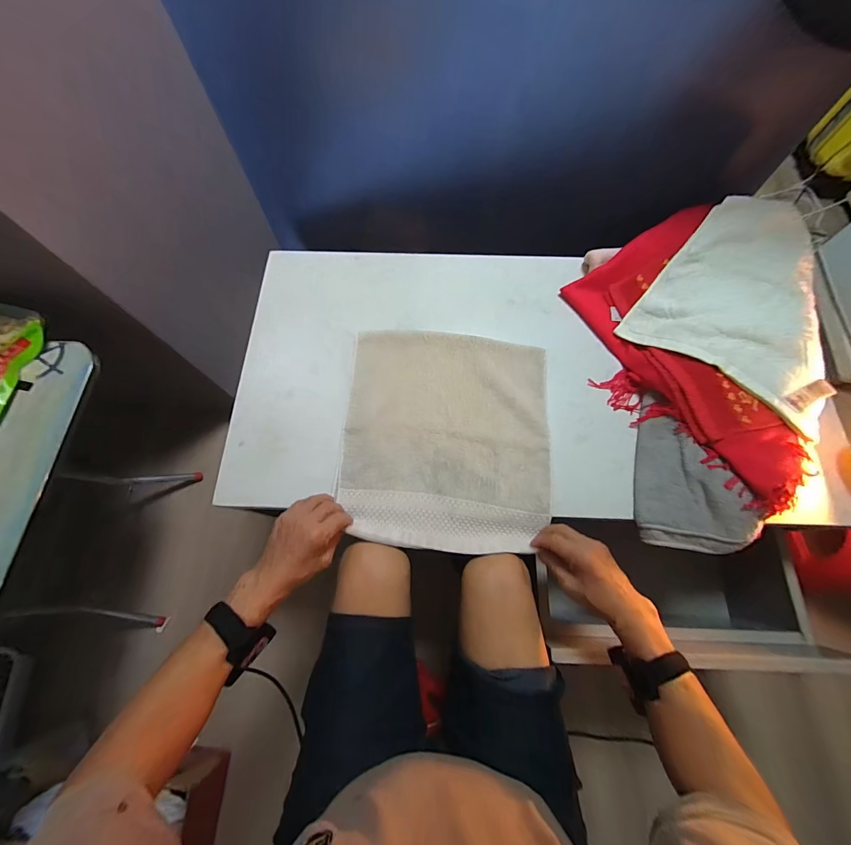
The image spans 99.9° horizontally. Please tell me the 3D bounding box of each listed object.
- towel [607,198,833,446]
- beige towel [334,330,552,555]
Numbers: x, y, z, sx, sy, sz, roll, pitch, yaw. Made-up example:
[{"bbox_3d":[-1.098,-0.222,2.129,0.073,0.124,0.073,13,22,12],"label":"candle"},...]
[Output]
[{"bbox_3d":[0.515,-0.182,0.544,0.294,0.042,0.274,41,94,25],"label":"towel"},{"bbox_3d":[0.034,0.015,0.575,0.318,0.026,0.350,4,73,1],"label":"beige towel"}]

